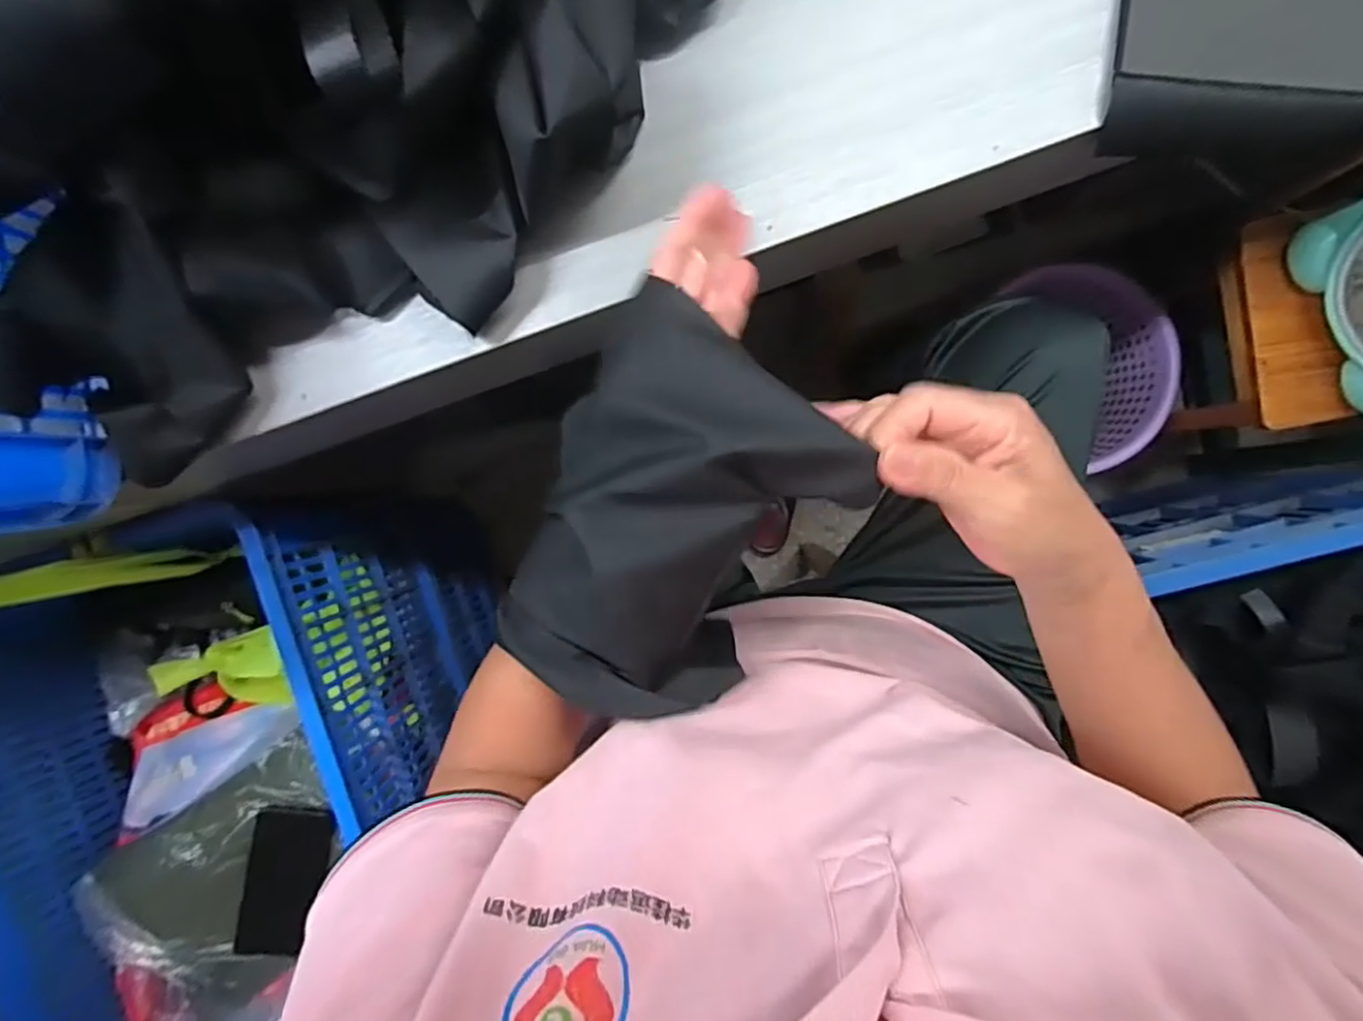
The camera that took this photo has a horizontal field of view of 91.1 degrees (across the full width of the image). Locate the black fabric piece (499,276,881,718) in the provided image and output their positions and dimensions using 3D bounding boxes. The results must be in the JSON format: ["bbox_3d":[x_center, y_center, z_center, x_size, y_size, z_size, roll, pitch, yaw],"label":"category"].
[{"bbox_3d":[-0.009,0.010,0.336,0.137,0.071,0.197,29,95,1],"label":"black fabric piece"}]

